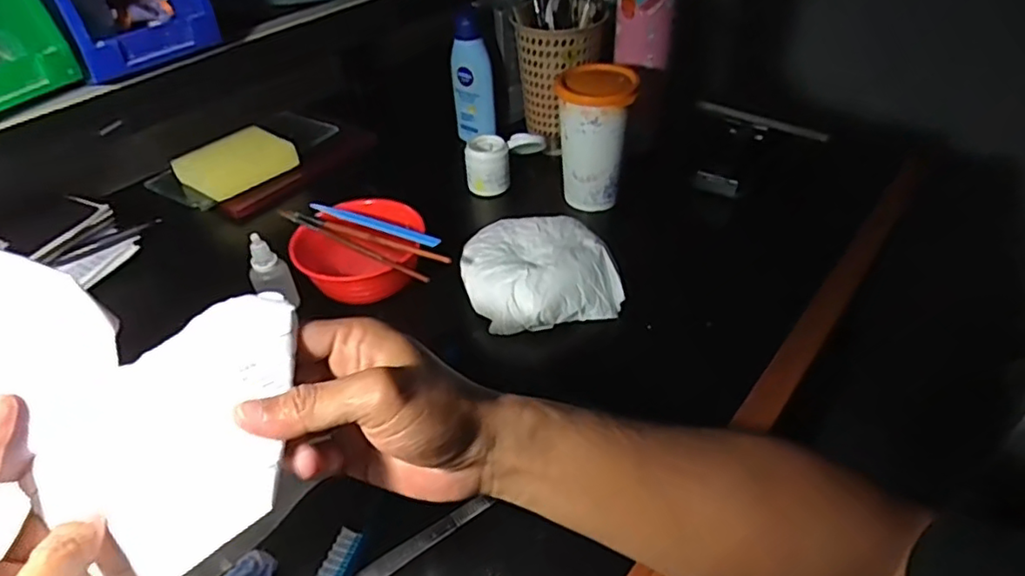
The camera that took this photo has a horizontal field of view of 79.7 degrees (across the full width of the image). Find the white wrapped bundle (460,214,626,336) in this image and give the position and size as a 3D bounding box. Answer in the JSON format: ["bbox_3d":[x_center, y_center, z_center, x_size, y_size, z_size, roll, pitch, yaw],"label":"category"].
[{"bbox_3d":[0.021,-0.019,0.523,0.120,0.037,0.114,-9,42,-8],"label":"white wrapped bundle"}]

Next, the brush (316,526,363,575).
[{"bbox_3d":[-0.100,0.161,0.357,0.016,0.014,0.035,11,43,14],"label":"brush"}]

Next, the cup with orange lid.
[{"bbox_3d":[0.078,-0.146,0.596,0.069,0.132,0.068,-1,42,1],"label":"cup with orange lid"}]

